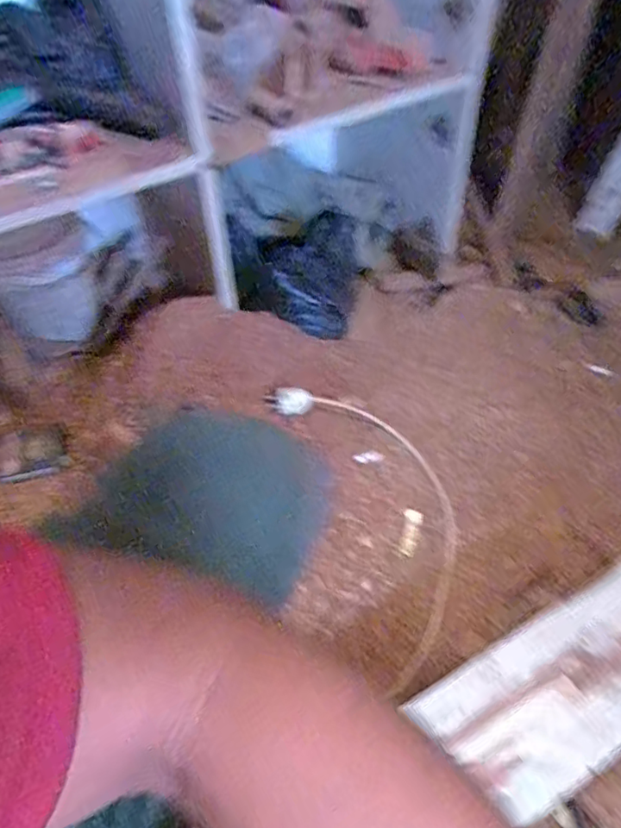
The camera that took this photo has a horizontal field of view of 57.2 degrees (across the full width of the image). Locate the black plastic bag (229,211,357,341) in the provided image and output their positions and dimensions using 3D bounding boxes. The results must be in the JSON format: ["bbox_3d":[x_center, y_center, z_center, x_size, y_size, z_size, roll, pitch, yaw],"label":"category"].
[{"bbox_3d":[-0.023,-0.219,0.895,0.188,0.202,0.106,-1,51,-1],"label":"black plastic bag"}]

